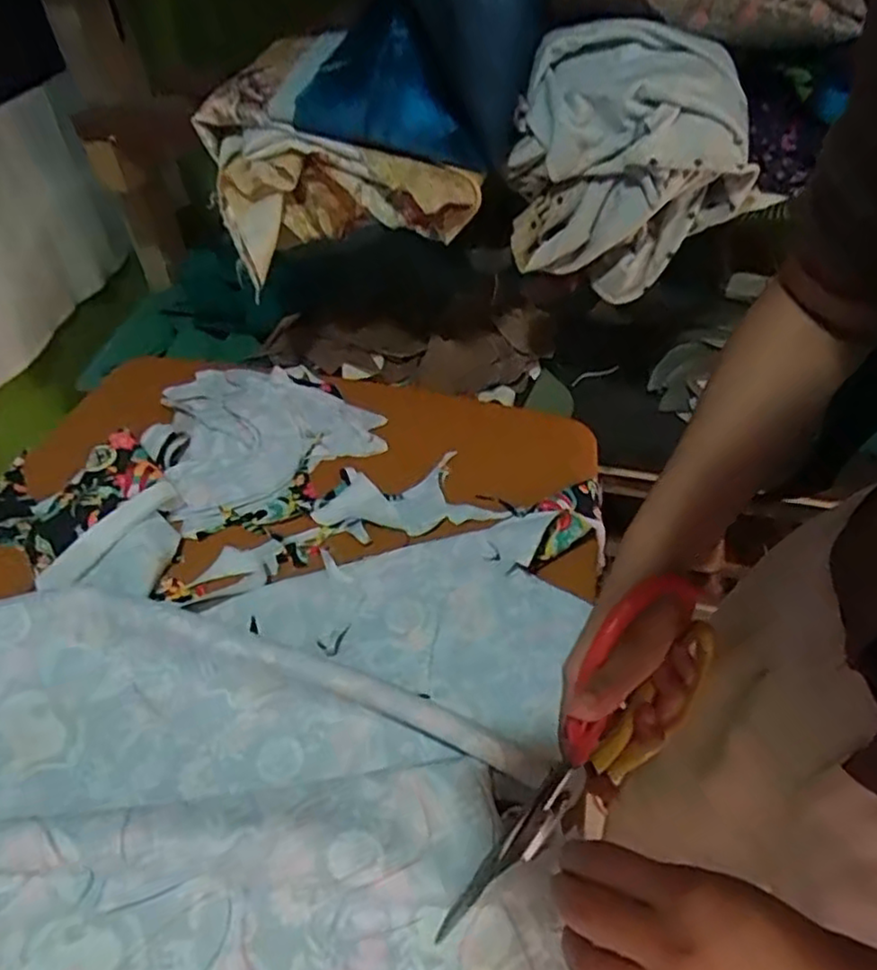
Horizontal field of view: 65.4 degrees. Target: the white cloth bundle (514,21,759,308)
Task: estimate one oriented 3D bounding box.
[{"bbox_3d":[0.161,-0.271,0.572,0.194,0.166,0.114,3,48,3],"label":"white cloth bundle"}]

